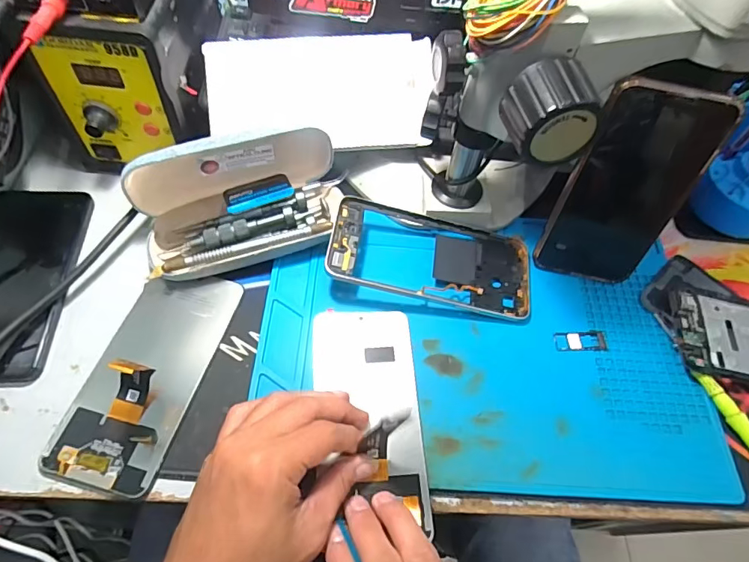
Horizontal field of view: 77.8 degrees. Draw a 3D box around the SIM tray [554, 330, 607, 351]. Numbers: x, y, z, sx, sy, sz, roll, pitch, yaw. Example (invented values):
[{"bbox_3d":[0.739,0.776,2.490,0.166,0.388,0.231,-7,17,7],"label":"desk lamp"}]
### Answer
[{"bbox_3d":[0.161,0.046,0.362,0.042,0.004,0.016,0,60,-4],"label":"SIM tray"}]

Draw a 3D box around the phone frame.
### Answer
[{"bbox_3d":[0.047,-0.018,0.377,0.166,0.008,0.077,14,62,-7],"label":"phone frame"}]

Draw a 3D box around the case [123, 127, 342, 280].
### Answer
[{"bbox_3d":[-0.103,-0.064,0.364,0.158,0.074,0.086,-18,63,-14],"label":"case"}]

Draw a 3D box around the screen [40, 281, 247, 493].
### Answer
[{"bbox_3d":[-0.156,0.058,0.320,0.072,0.020,0.156,15,60,4],"label":"screen"}]

